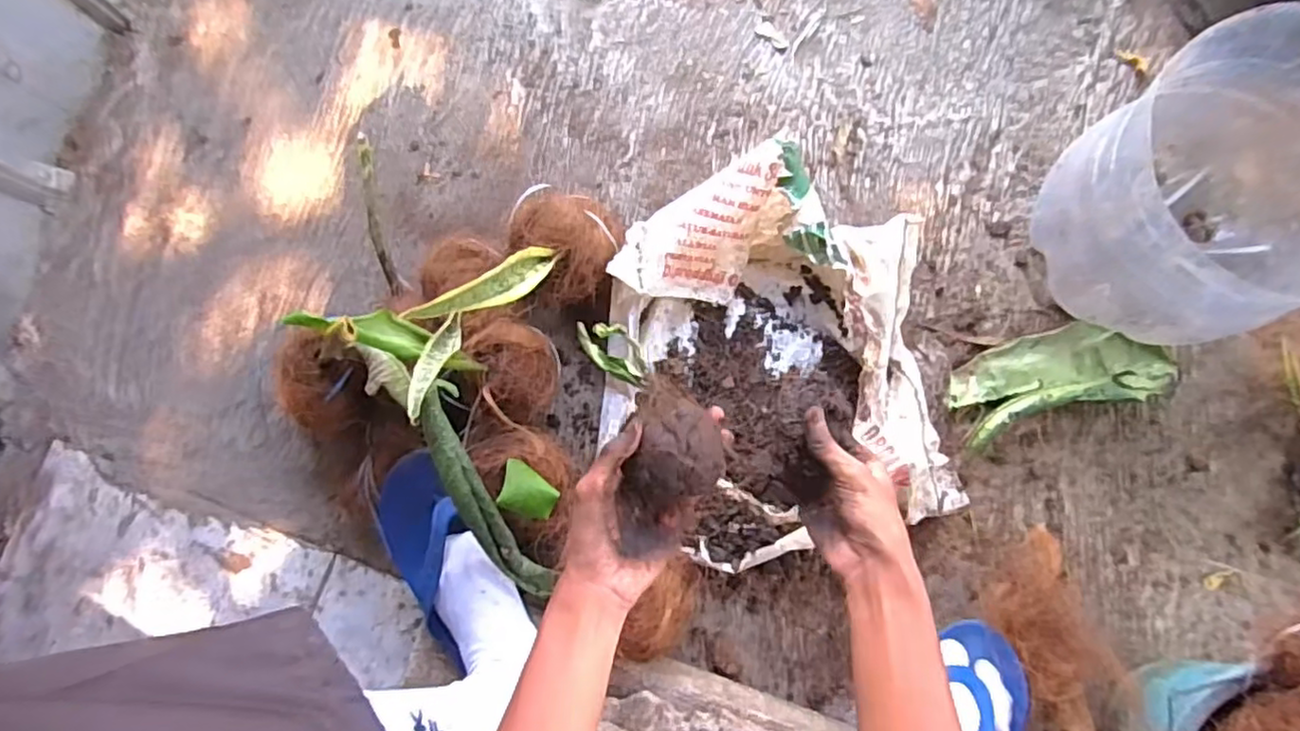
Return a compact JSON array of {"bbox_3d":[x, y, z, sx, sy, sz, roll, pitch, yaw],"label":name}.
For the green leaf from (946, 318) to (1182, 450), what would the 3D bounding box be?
[{"bbox_3d":[0.455,0.009,0.722,0.241,0.039,0.099,-17,81,1],"label":"green leaf"}]

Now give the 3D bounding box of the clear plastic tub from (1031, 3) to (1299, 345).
[{"bbox_3d":[0.554,-0.165,0.639,0.294,0.257,0.242,-19,81,1],"label":"clear plastic tub"}]

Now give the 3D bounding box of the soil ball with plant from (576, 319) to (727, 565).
[{"bbox_3d":[0.000,0.039,0.519,0.087,0.086,0.170,-19,81,1],"label":"soil ball with plant"}]

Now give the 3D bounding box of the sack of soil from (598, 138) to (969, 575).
[{"bbox_3d":[0.143,-0.008,0.709,0.301,0.110,0.394,-16,81,1],"label":"sack of soil"}]

